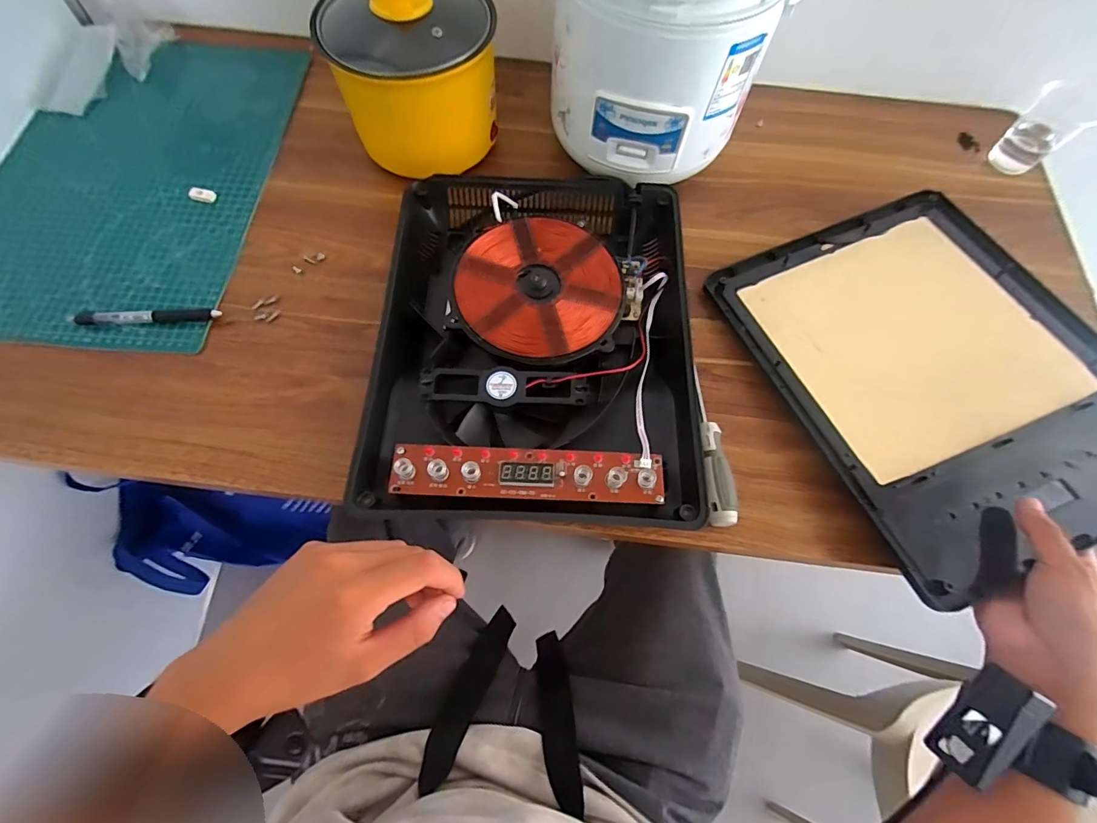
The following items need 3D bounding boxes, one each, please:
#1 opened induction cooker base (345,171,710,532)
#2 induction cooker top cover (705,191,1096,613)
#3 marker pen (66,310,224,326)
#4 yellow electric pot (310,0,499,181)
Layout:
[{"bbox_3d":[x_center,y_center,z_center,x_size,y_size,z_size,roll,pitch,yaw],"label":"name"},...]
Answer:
[{"bbox_3d":[-0.008,-0.083,0.435,0.268,0.059,0.366,2,69,0],"label":"opened induction cooker base"},{"bbox_3d":[0.354,-0.048,0.430,0.288,0.024,0.348,-22,66,-5],"label":"induction cooker top cover"},{"bbox_3d":[-0.393,-0.092,0.452,0.142,0.014,0.017,0,69,-1],"label":"marker pen"},{"bbox_3d":[-0.135,-0.350,0.484,0.153,0.153,0.141,0,69,-1],"label":"yellow electric pot"}]

